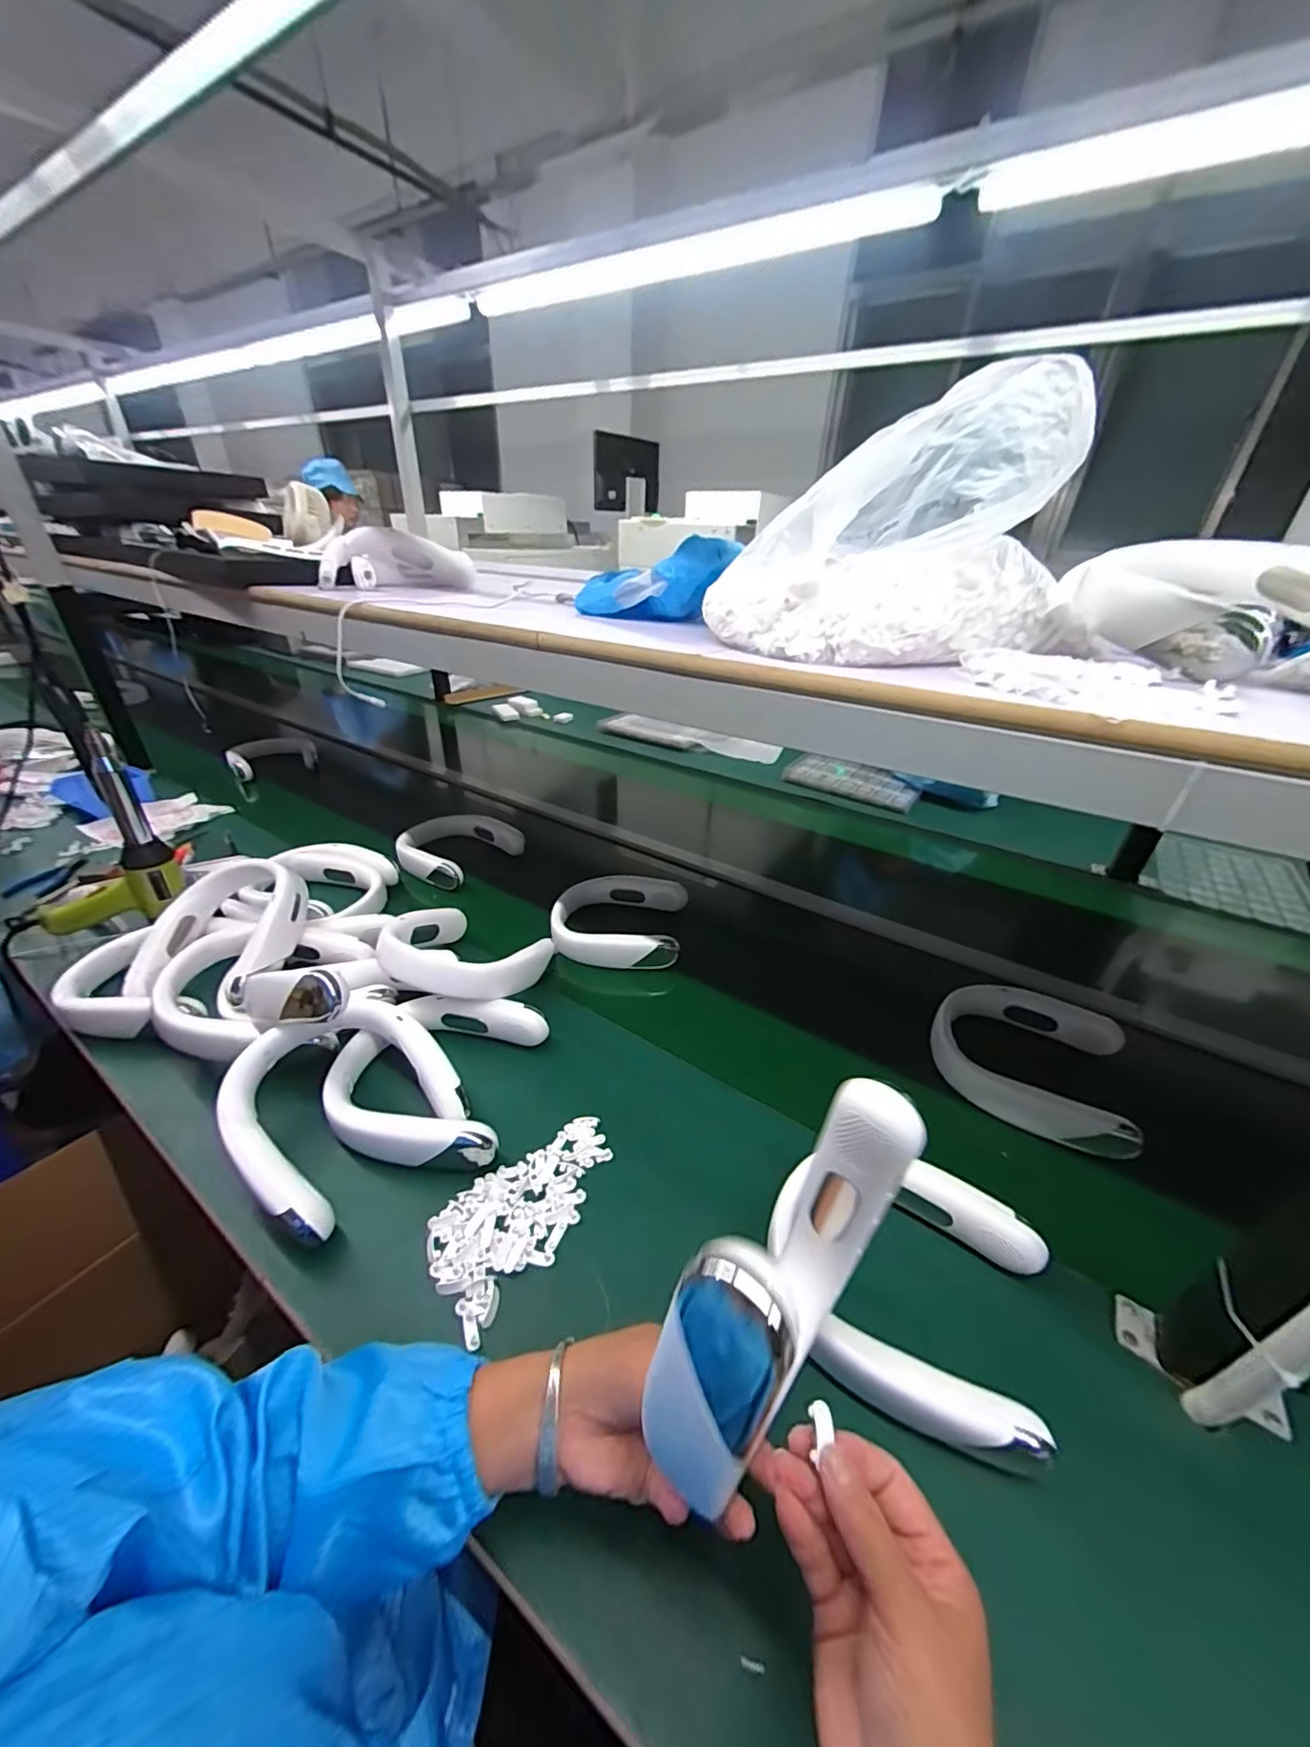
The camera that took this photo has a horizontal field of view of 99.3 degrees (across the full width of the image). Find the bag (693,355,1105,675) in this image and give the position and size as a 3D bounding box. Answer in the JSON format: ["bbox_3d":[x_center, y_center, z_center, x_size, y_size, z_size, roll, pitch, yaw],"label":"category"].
[{"bbox_3d":[0.197,-0.282,0.474,0.268,0.172,0.204,-8,33,-15],"label":"bag"}]

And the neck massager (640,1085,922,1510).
[{"bbox_3d":[0.071,0.231,0.309,0.046,0.187,0.181,28,36,35],"label":"neck massager"}]

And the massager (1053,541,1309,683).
[{"bbox_3d":[0.494,-0.240,0.503,0.201,0.093,0.193,-7,33,-13],"label":"massager"}]

